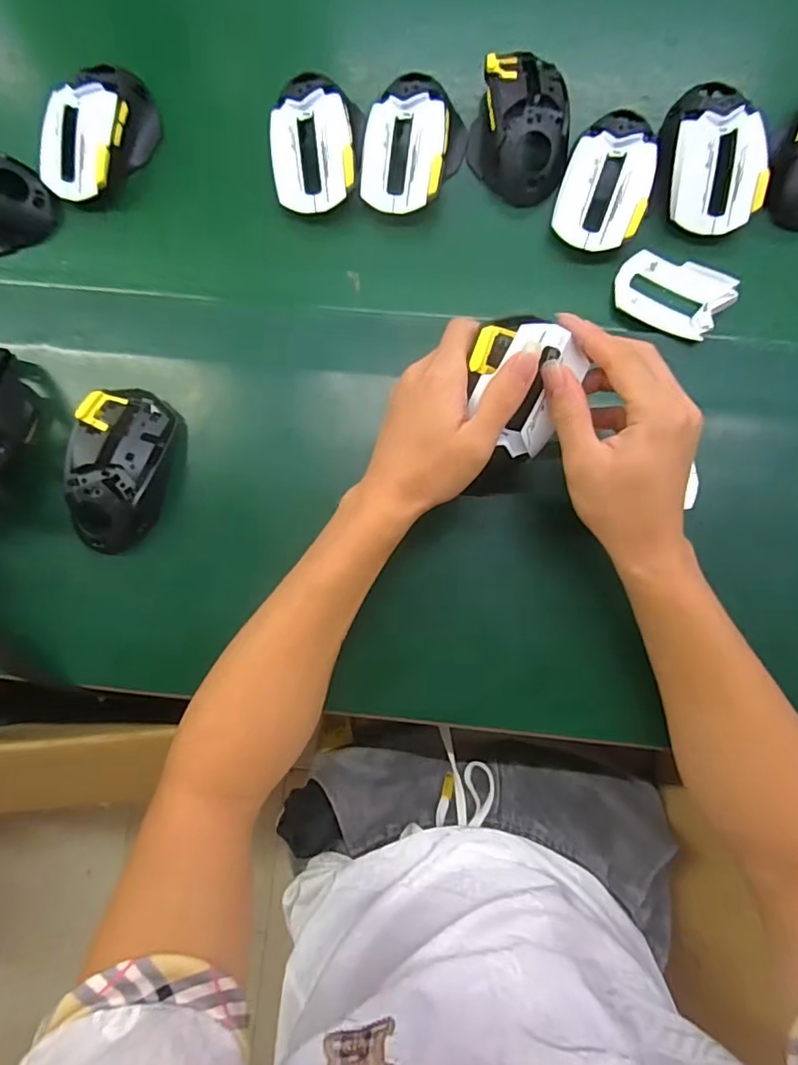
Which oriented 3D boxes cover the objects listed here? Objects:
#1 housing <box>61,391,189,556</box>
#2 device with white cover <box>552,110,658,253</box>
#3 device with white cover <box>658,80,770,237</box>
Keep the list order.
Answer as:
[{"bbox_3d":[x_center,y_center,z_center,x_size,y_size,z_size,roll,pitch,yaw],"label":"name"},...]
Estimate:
[{"bbox_3d":[-0.203,-0.045,0.400,0.062,0.041,0.118,12,87,4],"label":"housing"},{"bbox_3d":[0.156,-0.265,0.404,0.062,0.026,0.106,15,87,4],"label":"device with white cover"},{"bbox_3d":[0.230,-0.281,0.403,0.069,0.031,0.112,-7,86,3],"label":"device with white cover"}]

